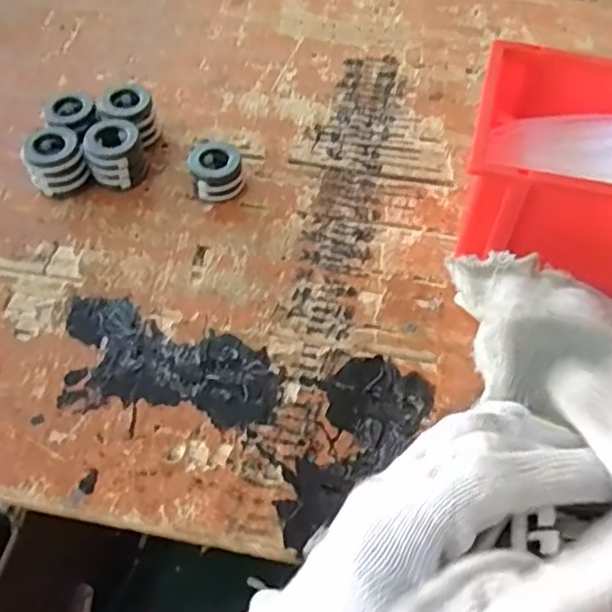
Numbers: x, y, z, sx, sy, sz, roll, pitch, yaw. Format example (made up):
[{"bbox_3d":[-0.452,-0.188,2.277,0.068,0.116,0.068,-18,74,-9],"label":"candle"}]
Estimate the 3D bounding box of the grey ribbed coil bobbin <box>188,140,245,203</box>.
[{"bbox_3d":[-0.076,-0.115,0.541,0.043,0.034,0.038,-9,56,-6],"label":"grey ribbed coil bobbin"}]

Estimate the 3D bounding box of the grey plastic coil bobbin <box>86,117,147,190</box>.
[{"bbox_3d":[-0.163,-0.131,0.545,0.044,0.044,0.048,0,55,0],"label":"grey plastic coil bobbin"}]

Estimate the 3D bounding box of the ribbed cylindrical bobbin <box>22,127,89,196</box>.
[{"bbox_3d":[-0.212,-0.122,0.537,0.045,0.046,0.038,-18,58,-13],"label":"ribbed cylindrical bobbin"}]

